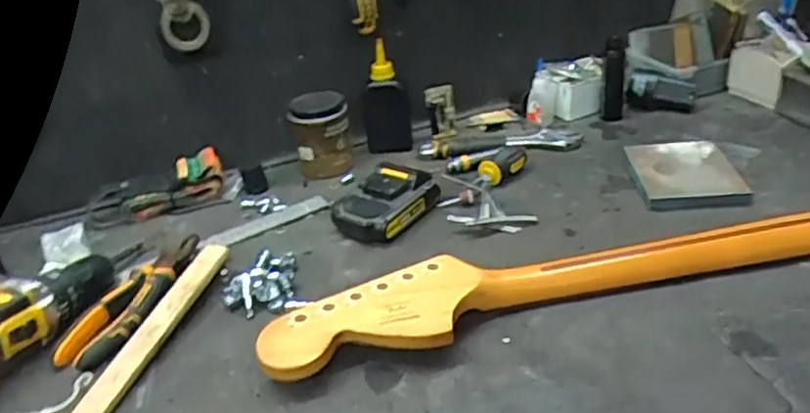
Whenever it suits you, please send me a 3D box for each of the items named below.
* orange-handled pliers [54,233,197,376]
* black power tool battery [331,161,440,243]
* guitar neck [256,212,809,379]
[{"bbox_3d":[-0.246,0.082,0.568,0.055,0.016,0.172,5,33,18],"label":"orange-handled pliers"},{"bbox_3d":[-0.022,-0.008,0.651,0.078,0.041,0.109,20,40,36],"label":"black power tool battery"},{"bbox_3d":[0.199,0.047,0.521,0.630,0.033,0.085,-11,32,-8],"label":"guitar neck"}]

